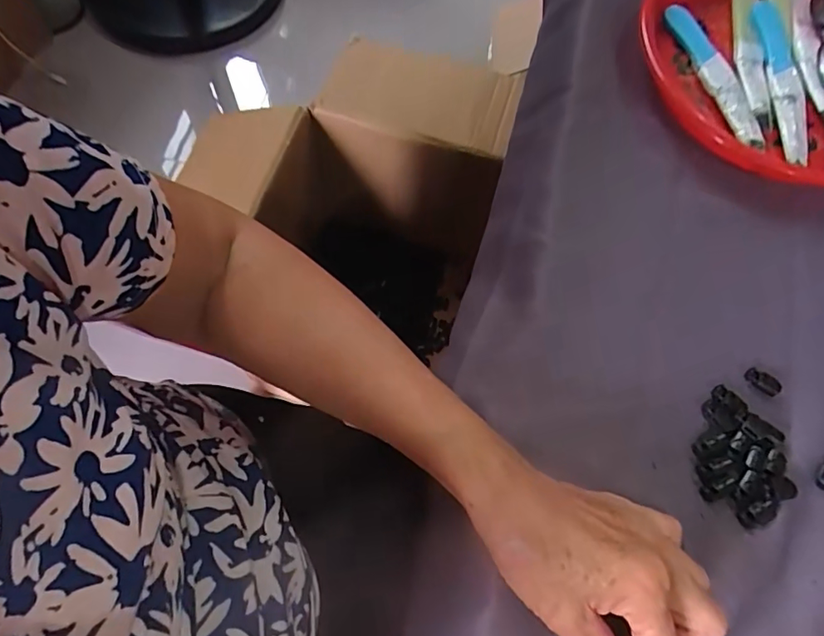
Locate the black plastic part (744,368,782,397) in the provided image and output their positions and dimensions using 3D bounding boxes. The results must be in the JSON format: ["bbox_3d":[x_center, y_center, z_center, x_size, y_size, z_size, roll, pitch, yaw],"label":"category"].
[{"bbox_3d":[0.229,0.041,0.330,0.023,0.004,0.012,36,72,10],"label":"black plastic part"}]

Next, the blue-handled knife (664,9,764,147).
[{"bbox_3d":[0.250,-0.203,0.419,0.026,0.008,0.154,-10,70,-7],"label":"blue-handled knife"}]

